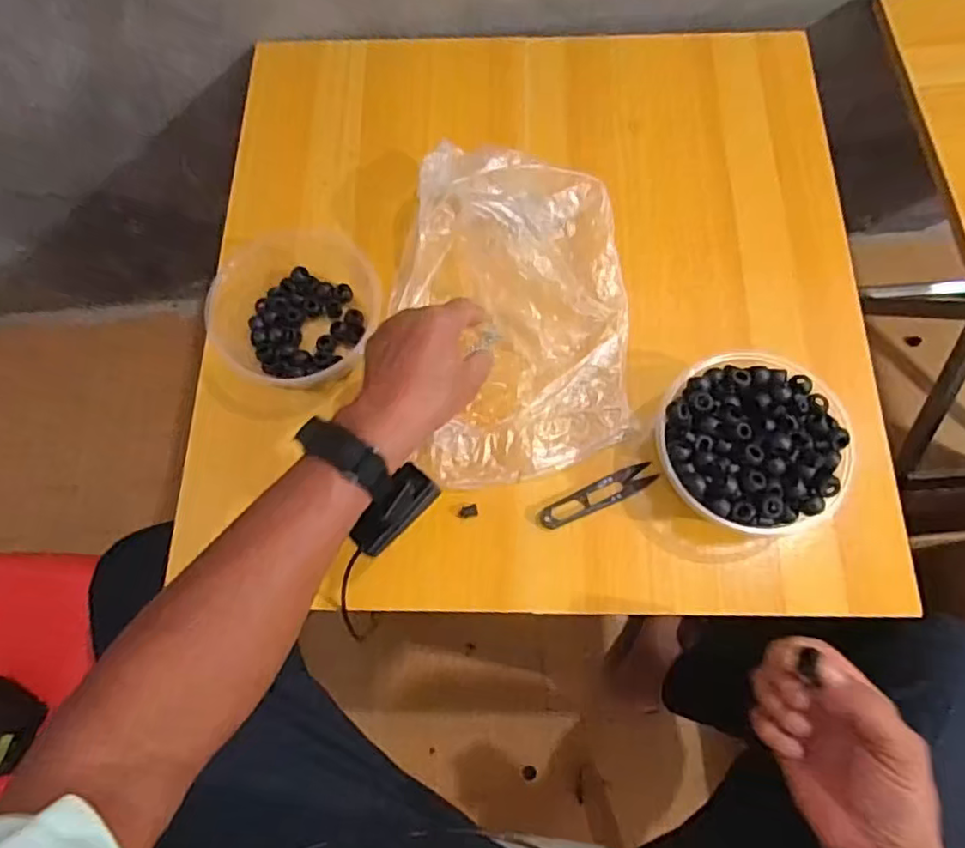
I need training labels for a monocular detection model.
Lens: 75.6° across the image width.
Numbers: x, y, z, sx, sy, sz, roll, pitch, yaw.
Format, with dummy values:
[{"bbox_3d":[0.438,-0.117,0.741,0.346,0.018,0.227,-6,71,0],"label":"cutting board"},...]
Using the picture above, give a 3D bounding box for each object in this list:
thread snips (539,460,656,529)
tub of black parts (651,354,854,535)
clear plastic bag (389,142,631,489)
[{"bbox_3d":[0.097,0.059,0.515,0.104,0.014,0.022,-26,73,-7],"label":"thread snips"},{"bbox_3d":[0.209,0.016,0.493,0.144,0.062,0.141,-1,72,2],"label":"tub of black parts"},{"bbox_3d":[0.023,-0.104,0.531,0.202,0.078,0.289,-7,72,-1],"label":"clear plastic bag"}]

